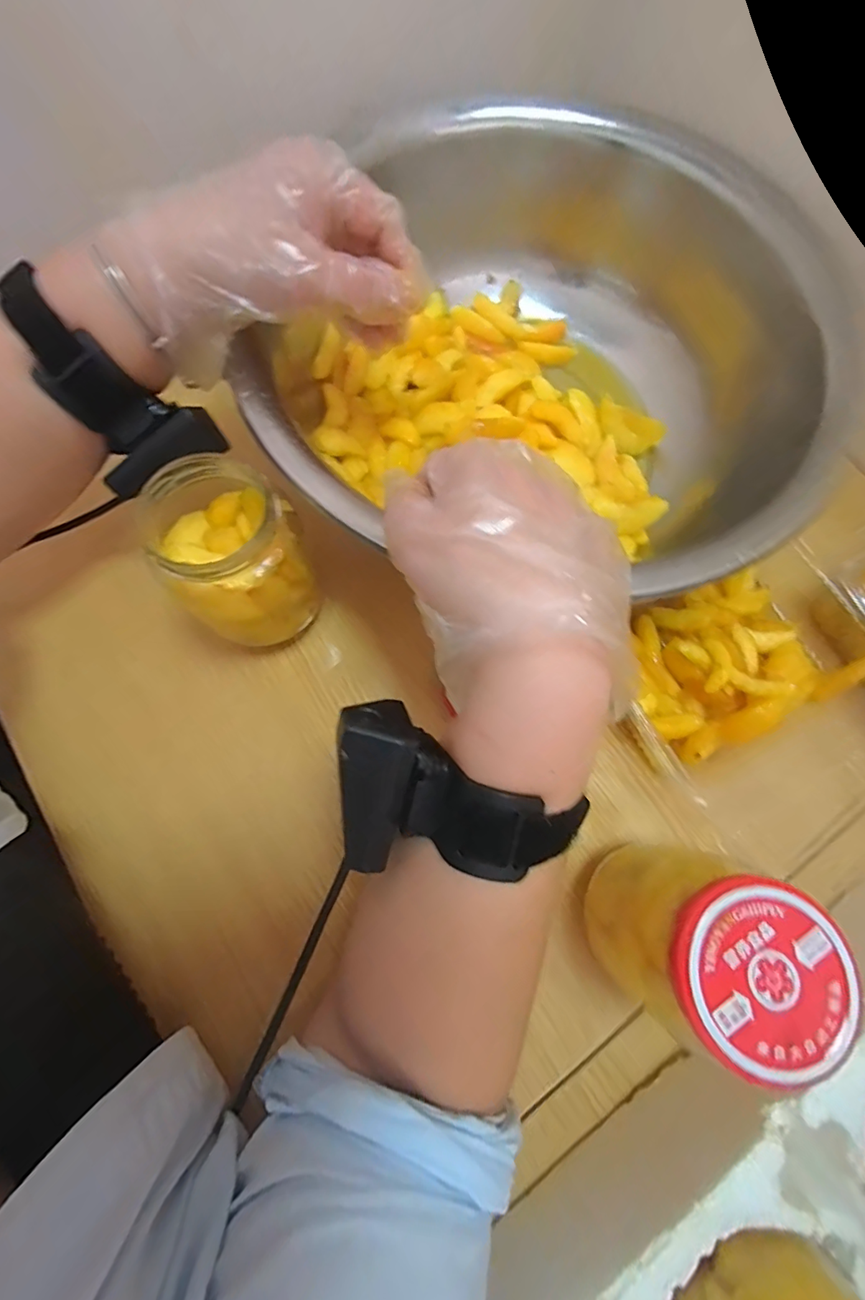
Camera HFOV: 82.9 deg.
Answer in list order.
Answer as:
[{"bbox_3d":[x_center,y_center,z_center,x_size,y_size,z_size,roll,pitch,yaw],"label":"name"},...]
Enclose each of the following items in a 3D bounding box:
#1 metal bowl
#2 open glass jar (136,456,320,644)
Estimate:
[{"bbox_3d":[0.082,-0.202,0.342,0.337,0.116,0.339,1,74,-2],"label":"metal bowl"},{"bbox_3d":[-0.118,-0.059,0.288,0.071,0.094,0.088,-38,78,-12],"label":"open glass jar"}]

